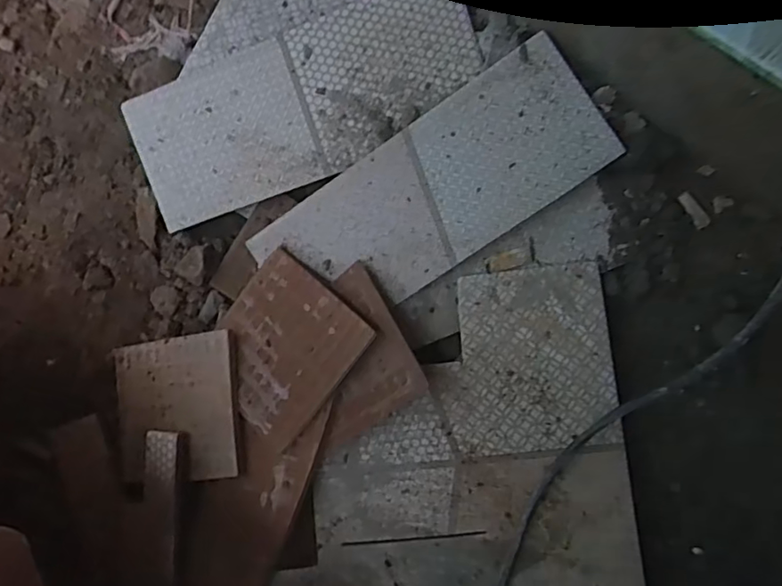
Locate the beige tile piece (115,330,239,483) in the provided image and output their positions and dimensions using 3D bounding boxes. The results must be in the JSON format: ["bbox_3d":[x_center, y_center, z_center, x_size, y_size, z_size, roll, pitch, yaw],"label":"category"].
[{"bbox_3d":[-0.152,0.080,0.403,0.099,0.011,0.095,-10,82,23],"label":"beige tile piece"}]

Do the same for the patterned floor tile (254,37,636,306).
[{"bbox_3d":[0.029,-0.067,0.395,0.235,0.004,0.095,-34,89,7],"label":"patterned floor tile"}]

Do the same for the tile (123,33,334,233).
[{"bbox_3d":[-0.117,-0.110,0.409,0.125,0.004,0.099,-20,95,5],"label":"tile"}]

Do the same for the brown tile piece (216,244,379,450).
[{"bbox_3d":[-0.073,0.036,0.389,0.097,0.004,0.099,42,97,24],"label":"brown tile piece"}]

